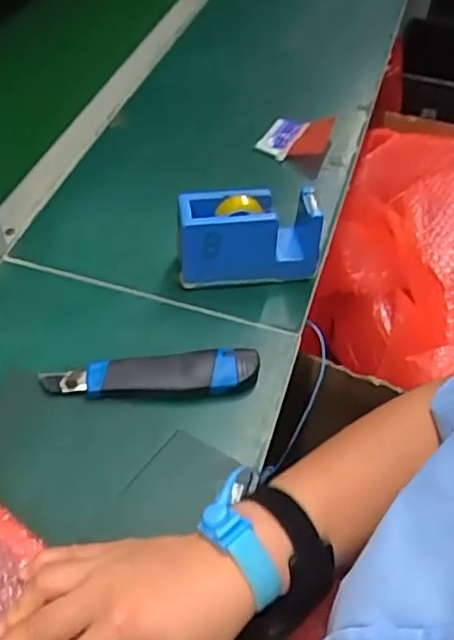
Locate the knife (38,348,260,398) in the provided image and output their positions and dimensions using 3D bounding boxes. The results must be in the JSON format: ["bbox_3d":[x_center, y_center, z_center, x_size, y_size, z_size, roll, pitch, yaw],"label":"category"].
[{"bbox_3d":[-0.062,0.047,0.534,0.176,0.023,0.039,-1,49,-4],"label":"knife"}]

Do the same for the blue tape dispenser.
[{"bbox_3d":[0.020,-0.073,0.600,0.131,0.087,0.050,-5,50,-7],"label":"blue tape dispenser"}]

